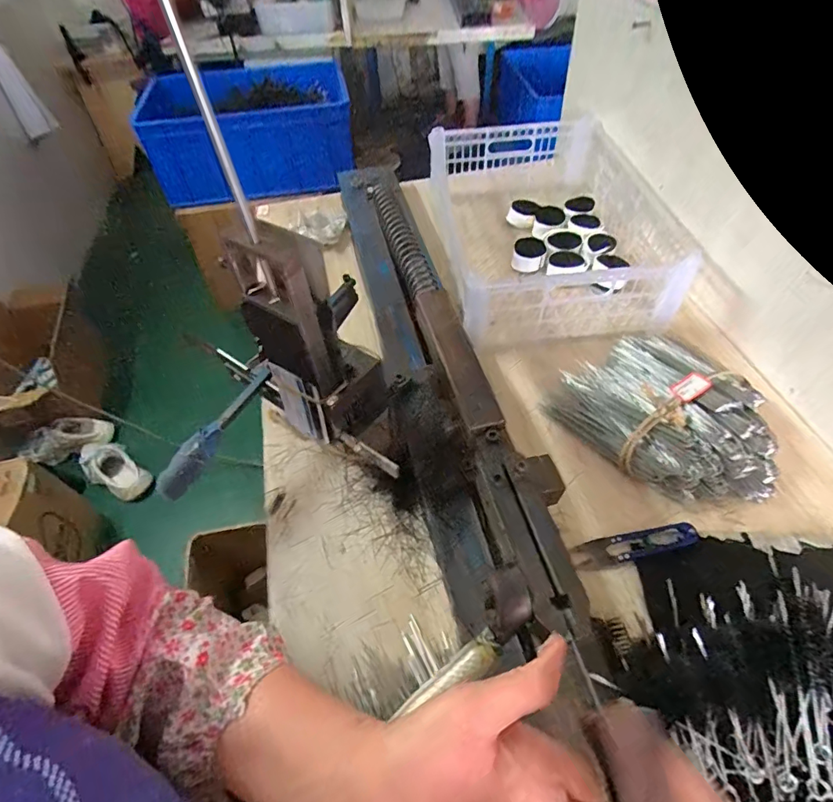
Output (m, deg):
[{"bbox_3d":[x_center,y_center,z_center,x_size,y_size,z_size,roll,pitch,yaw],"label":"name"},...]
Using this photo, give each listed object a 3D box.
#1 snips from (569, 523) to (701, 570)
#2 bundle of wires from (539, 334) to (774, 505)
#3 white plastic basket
[{"bbox_3d":[0.203,0.135,0.427,0.113,0.017,0.026,-9,52,-4],"label":"snips"},{"bbox_3d":[0.283,0.007,0.499,0.191,0.047,0.222,-33,57,-21],"label":"bundle of wires"},{"bbox_3d":[0.185,-0.268,0.682,0.286,0.119,0.390,-6,52,-2],"label":"white plastic basket"}]

